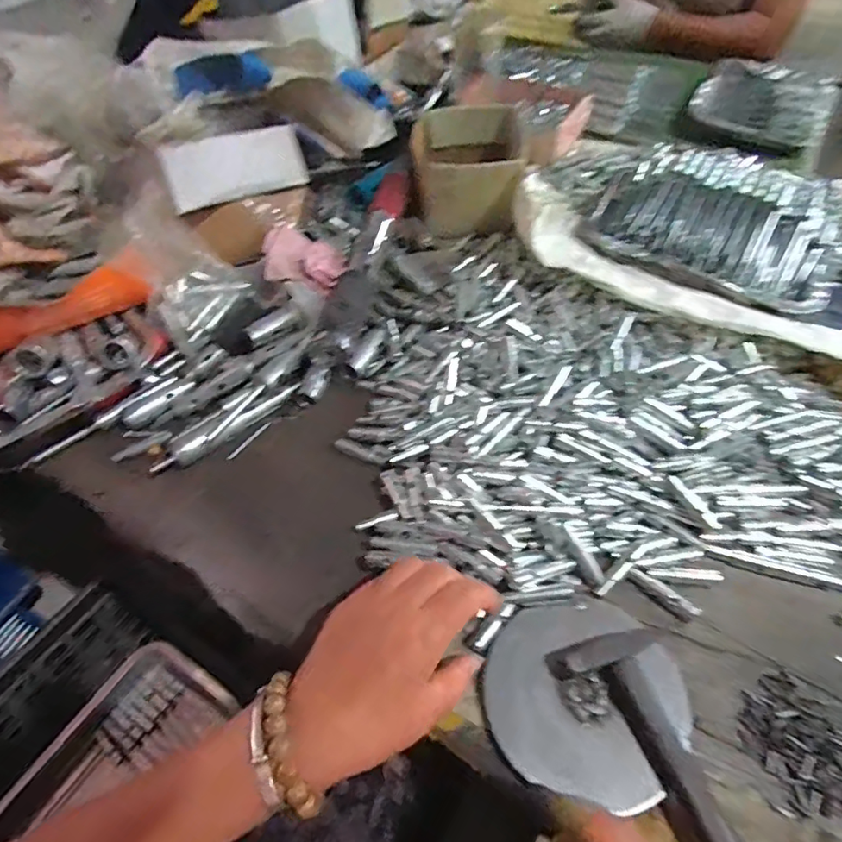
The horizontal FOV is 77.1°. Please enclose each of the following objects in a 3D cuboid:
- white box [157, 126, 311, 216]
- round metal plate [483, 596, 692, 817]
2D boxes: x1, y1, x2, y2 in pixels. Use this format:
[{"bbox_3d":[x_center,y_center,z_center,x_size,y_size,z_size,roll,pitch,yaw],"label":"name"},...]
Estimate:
[{"bbox_3d":[-0.184,-0.266,0.555,0.028,0.058,0.176,26,43,21],"label":"white box"},{"bbox_3d":[0.105,0.176,0.342,0.119,0.010,0.118,-2,53,2],"label":"round metal plate"}]

